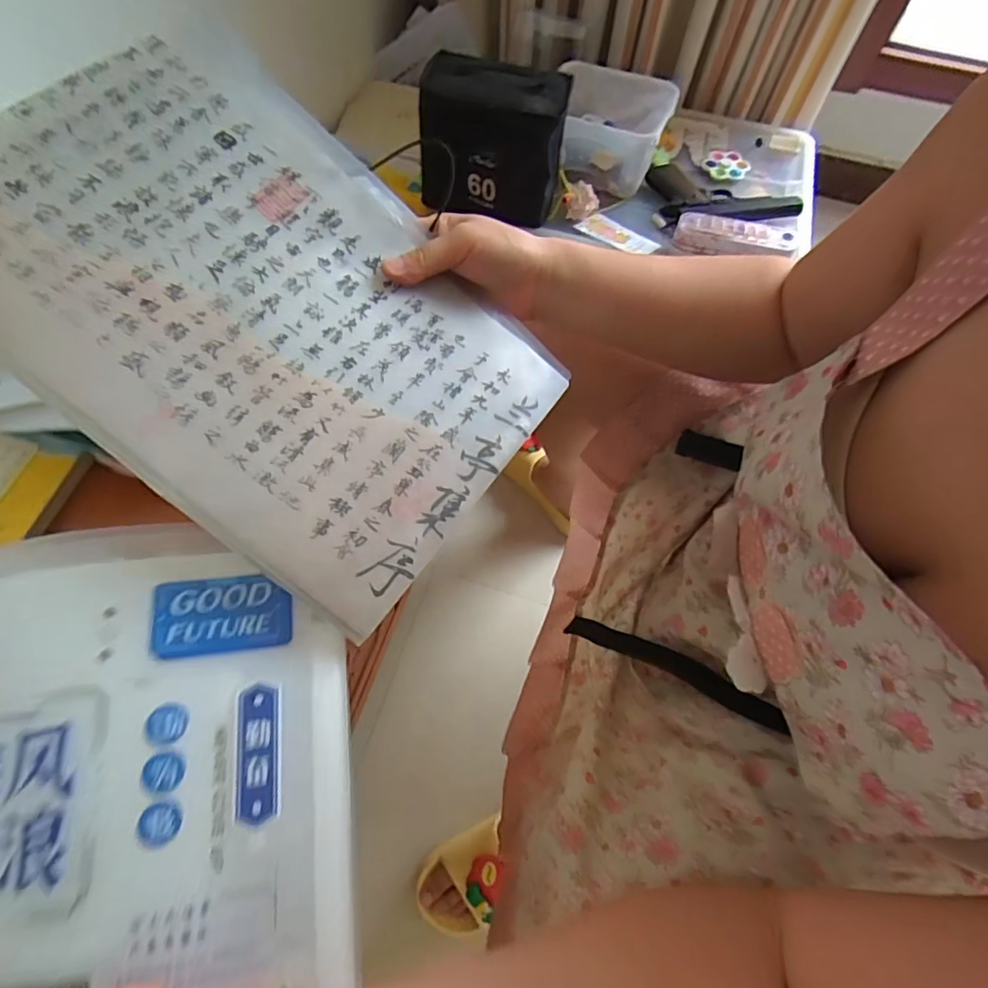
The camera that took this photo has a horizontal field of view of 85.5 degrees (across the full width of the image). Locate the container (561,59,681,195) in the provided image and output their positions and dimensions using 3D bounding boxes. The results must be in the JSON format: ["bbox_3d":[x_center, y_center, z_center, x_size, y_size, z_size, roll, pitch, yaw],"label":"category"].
[{"bbox_3d":[0.186,-0.572,0.845,0.164,0.096,0.146,18,66,7],"label":"container"}]

